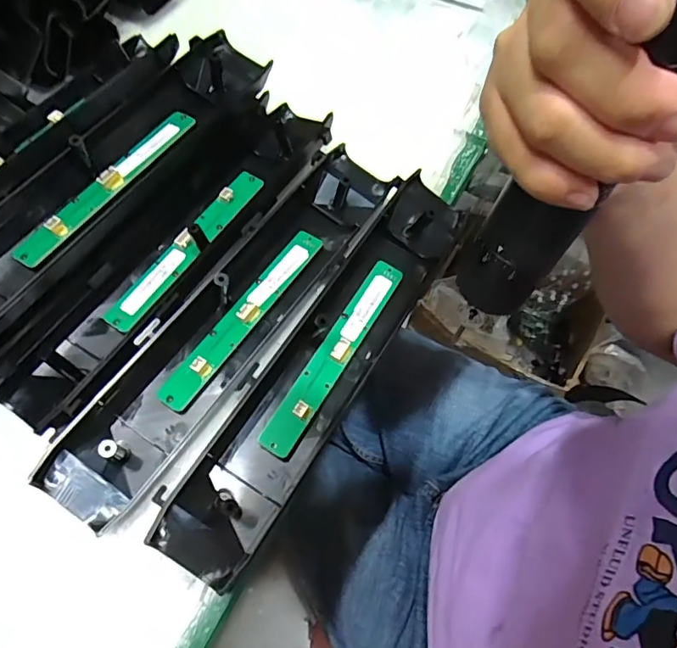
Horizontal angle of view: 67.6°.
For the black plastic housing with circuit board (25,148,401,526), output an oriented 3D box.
[{"bbox_3d":[-0.059,-0.008,0.304,0.057,0.025,0.270,31,67,14],"label":"black plastic housing with circuit board"}]

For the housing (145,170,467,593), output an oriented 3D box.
[{"bbox_3d":[-0.004,0.014,0.300,0.052,0.026,0.272,30,67,13],"label":"housing"}]

